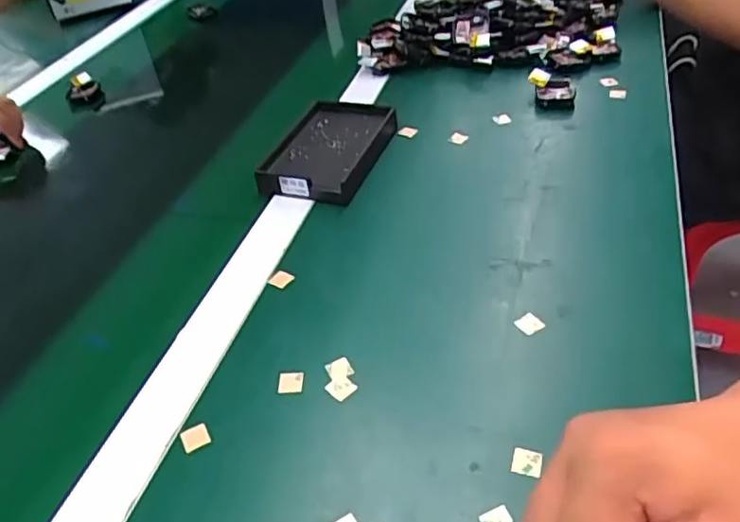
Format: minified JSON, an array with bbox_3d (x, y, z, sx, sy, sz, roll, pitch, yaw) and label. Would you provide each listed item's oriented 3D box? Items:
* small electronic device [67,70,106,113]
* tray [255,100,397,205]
[{"bbox_3d":[-0.357,-0.210,0.777,0.043,0.031,0.066,-23,44,-18],"label":"small electronic device"},{"bbox_3d":[-0.038,-0.107,0.592,0.093,0.025,0.143,10,44,18],"label":"tray"}]

